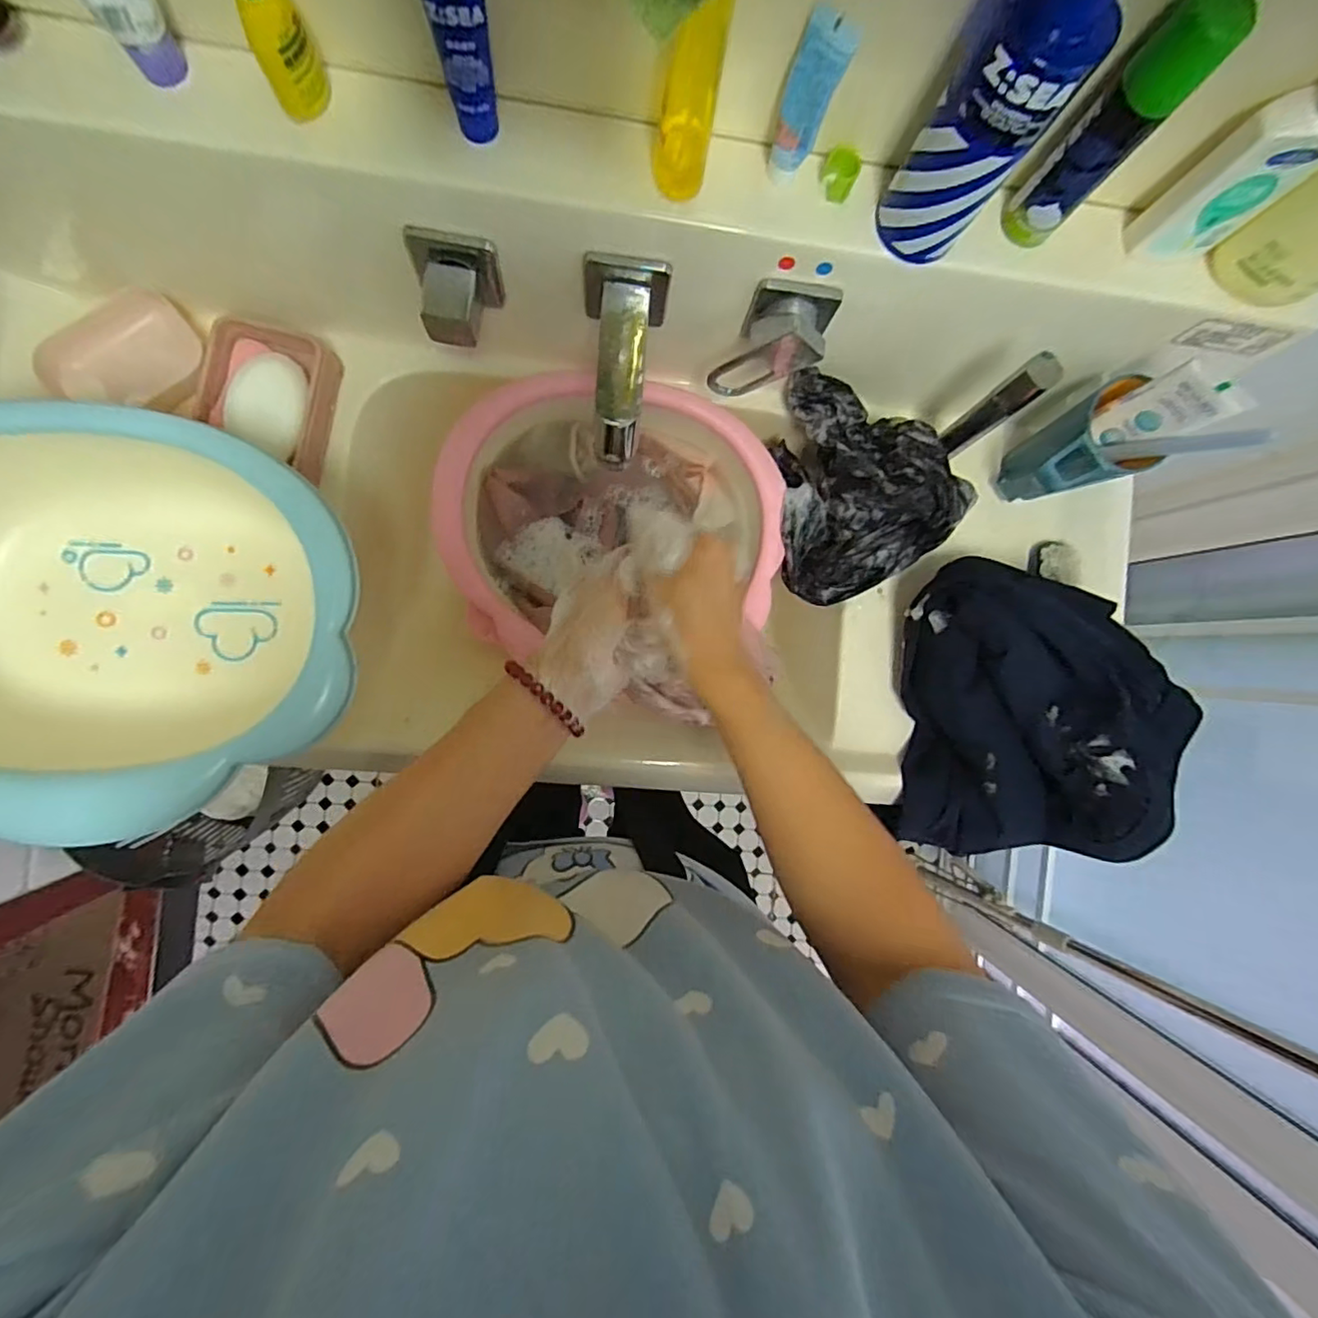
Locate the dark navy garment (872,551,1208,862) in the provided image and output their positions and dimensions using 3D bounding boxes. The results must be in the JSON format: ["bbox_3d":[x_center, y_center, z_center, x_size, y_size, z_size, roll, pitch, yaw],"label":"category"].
[{"bbox_3d":[0.329,0.047,0.515,0.224,0.105,0.254,1,90,-6],"label":"dark navy garment"}]

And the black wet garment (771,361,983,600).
[{"bbox_3d":[0.168,-0.154,0.506,0.121,0.088,0.184,-18,92,-6],"label":"black wet garment"}]

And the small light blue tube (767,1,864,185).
[{"bbox_3d":[0.082,-0.308,0.329,0.025,0.077,0.023,17,89,-6],"label":"small light blue tube"}]

